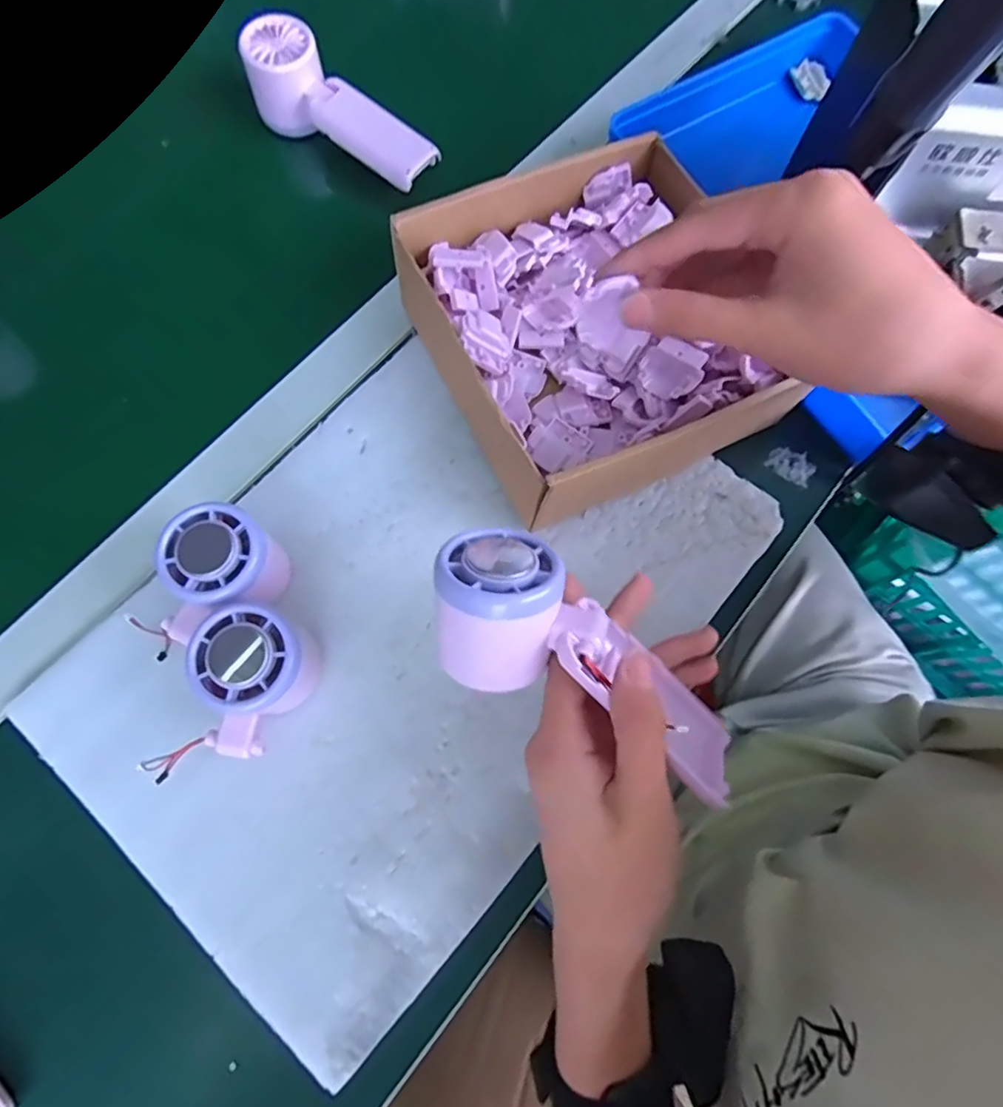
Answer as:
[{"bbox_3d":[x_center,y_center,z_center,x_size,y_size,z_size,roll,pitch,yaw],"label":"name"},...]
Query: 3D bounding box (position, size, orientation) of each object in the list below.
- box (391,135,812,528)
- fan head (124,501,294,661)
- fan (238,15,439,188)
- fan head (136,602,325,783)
[{"bbox_3d":[0.058,-0.146,0.383,0.198,0.064,0.210,-19,74,-7],"label":"box"},{"bbox_3d":[-0.165,0.020,0.332,0.064,0.055,0.090,36,76,10],"label":"fan head"},{"bbox_3d":[-0.122,-0.335,0.446,0.160,0.047,0.051,36,77,8],"label":"fan"},{"bbox_3d":[-0.136,0.071,0.317,0.056,0.055,0.081,14,73,4],"label":"fan head"}]

